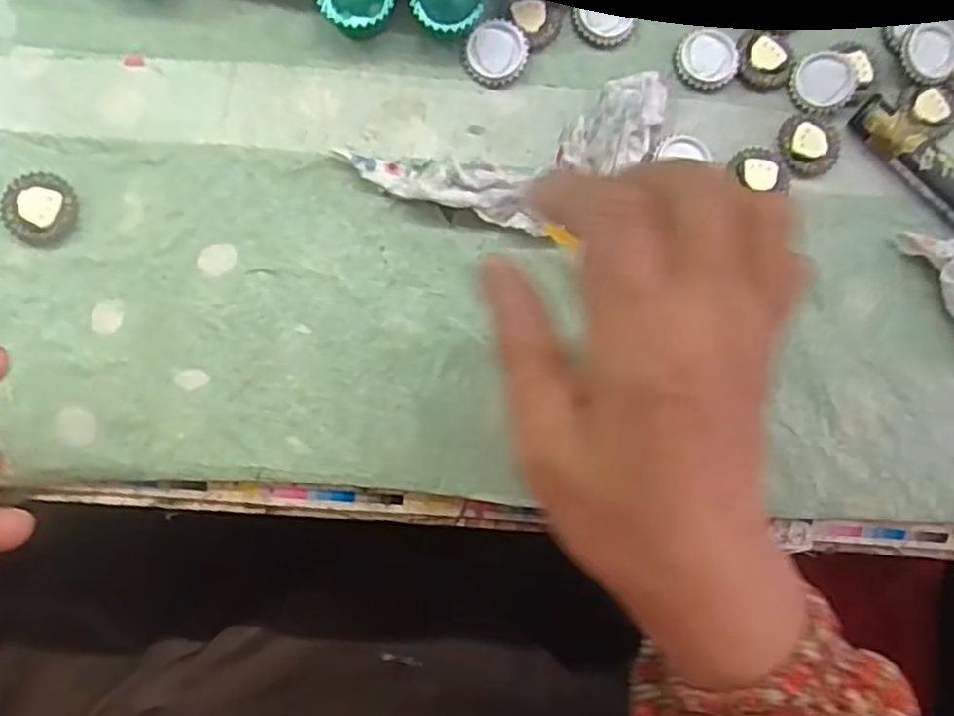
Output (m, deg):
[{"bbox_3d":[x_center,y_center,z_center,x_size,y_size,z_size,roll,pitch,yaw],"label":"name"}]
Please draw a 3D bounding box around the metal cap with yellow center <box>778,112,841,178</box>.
[{"bbox_3d":[0.151,-0.098,0.336,0.028,0.004,0.031,11,82,-4],"label":"metal cap with yellow center"}]

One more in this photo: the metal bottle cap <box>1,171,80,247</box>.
[{"bbox_3d":[-0.178,-0.061,0.304,0.030,0.006,0.028,1,83,-5],"label":"metal bottle cap"}]

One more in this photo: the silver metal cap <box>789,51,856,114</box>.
[{"bbox_3d":[0.158,-0.126,0.339,0.027,0.008,0.026,0,82,-4],"label":"silver metal cap"}]

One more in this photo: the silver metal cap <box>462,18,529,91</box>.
[{"bbox_3d":[0.008,-0.136,0.330,0.028,0.009,0.029,1,83,-5],"label":"silver metal cap"}]

